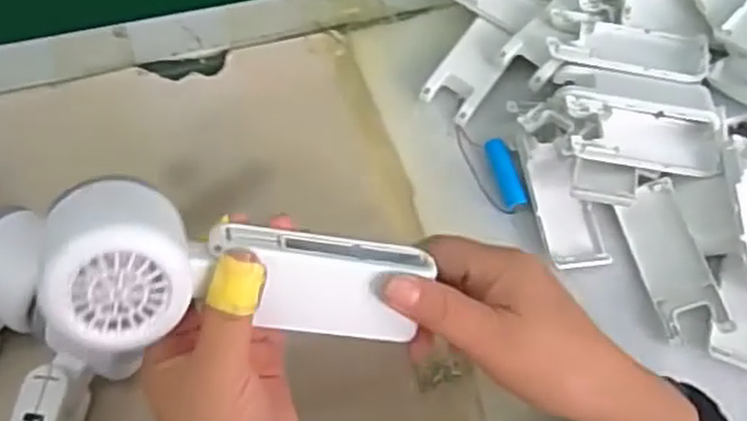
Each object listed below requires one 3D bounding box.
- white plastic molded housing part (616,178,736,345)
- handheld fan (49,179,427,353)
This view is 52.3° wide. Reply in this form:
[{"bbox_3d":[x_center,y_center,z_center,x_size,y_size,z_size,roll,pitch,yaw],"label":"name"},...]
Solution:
[{"bbox_3d":[0.189,0.031,0.484,0.041,0.008,0.103,-22,61,13],"label":"white plastic molded housing part"},{"bbox_3d":[-0.062,0.030,0.337,0.162,0.061,0.052,13,15,-31],"label":"handheld fan"}]

